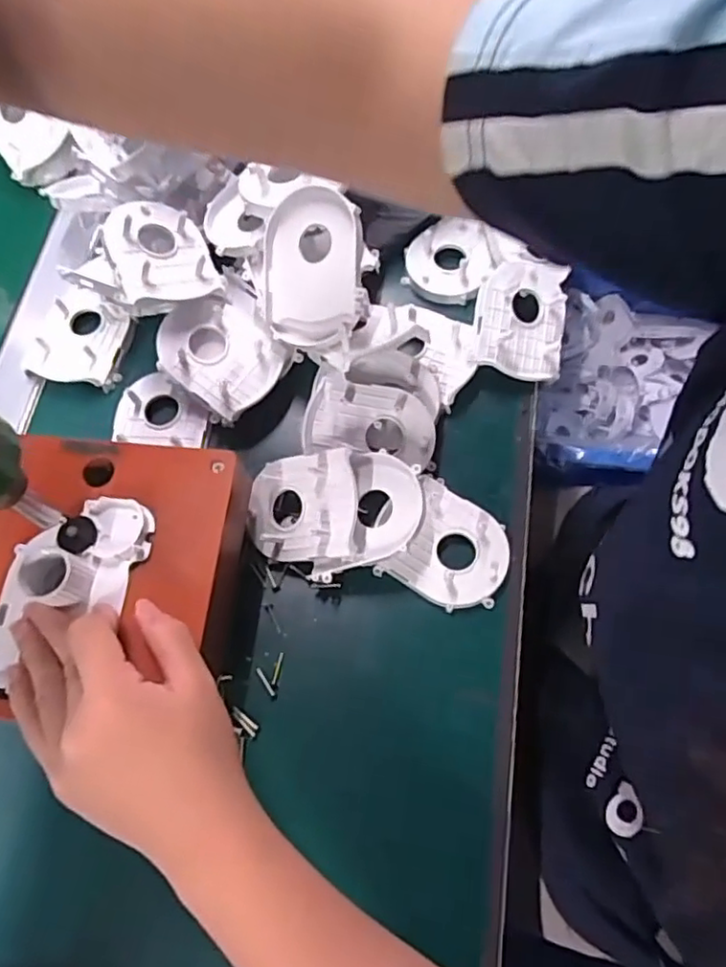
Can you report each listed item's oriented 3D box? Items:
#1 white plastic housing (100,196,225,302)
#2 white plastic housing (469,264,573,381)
[{"bbox_3d":[-0.135,-0.154,0.423,0.064,0.024,0.075,-19,80,-29],"label":"white plastic housing"},{"bbox_3d":[0.110,-0.116,0.438,0.061,0.025,0.079,6,70,4],"label":"white plastic housing"}]

